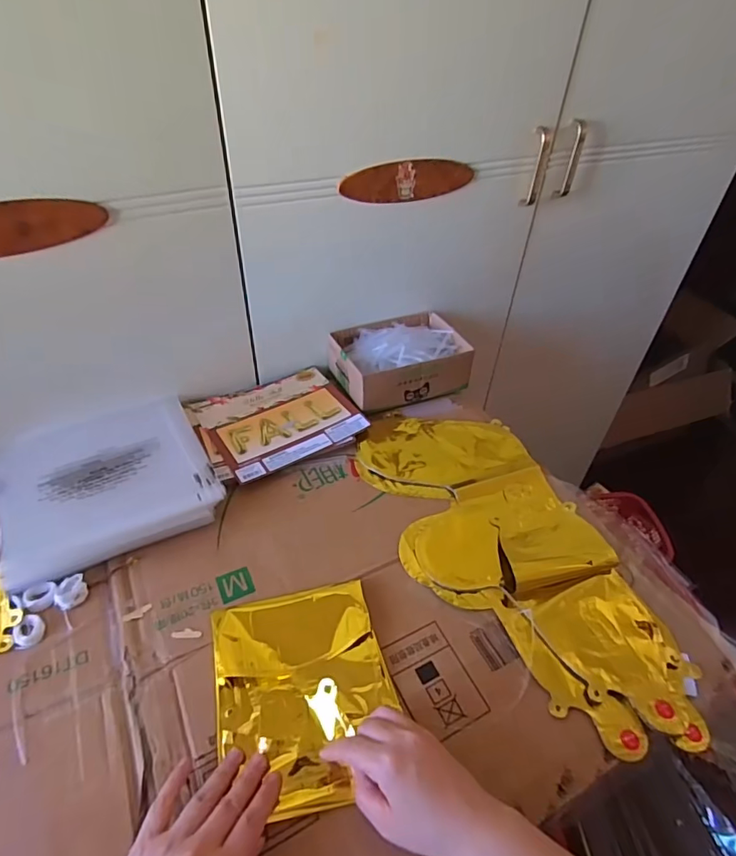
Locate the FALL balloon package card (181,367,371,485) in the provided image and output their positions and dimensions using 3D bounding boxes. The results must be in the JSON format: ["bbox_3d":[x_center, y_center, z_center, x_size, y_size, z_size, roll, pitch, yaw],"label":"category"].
[{"bbox_3d":[-0.122,-0.013,0.676,0.204,0.010,0.170,-21,49,-24],"label":"FALL balloon package card"}]

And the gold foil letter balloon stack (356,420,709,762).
[{"bbox_3d":[0.148,0.126,0.547,0.208,0.016,0.414,-12,46,-16],"label":"gold foil letter balloon stack"}]

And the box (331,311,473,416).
[{"bbox_3d":[0.044,-0.109,0.742,0.188,0.065,0.142,-15,47,-19],"label":"box"}]

